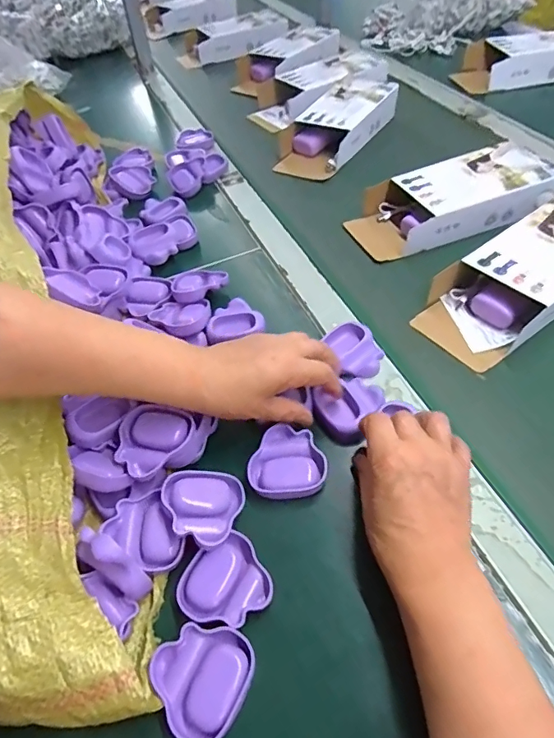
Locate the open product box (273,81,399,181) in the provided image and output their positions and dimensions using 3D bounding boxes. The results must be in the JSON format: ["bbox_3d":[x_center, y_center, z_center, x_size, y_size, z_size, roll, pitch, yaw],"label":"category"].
[{"bbox_3d":[0.090,-0.395,0.755,0.121,0.070,0.230,23,56,22],"label":"open product box"}]

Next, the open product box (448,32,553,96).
[{"bbox_3d":[0.449,-0.546,0.828,0.246,0.065,0.110,0,51,13],"label":"open product box"}]

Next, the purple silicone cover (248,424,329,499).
[{"bbox_3d":[0.008,0.076,0.392,0.061,0.018,0.063,-5,50,1],"label":"purple silicone cover"}]

